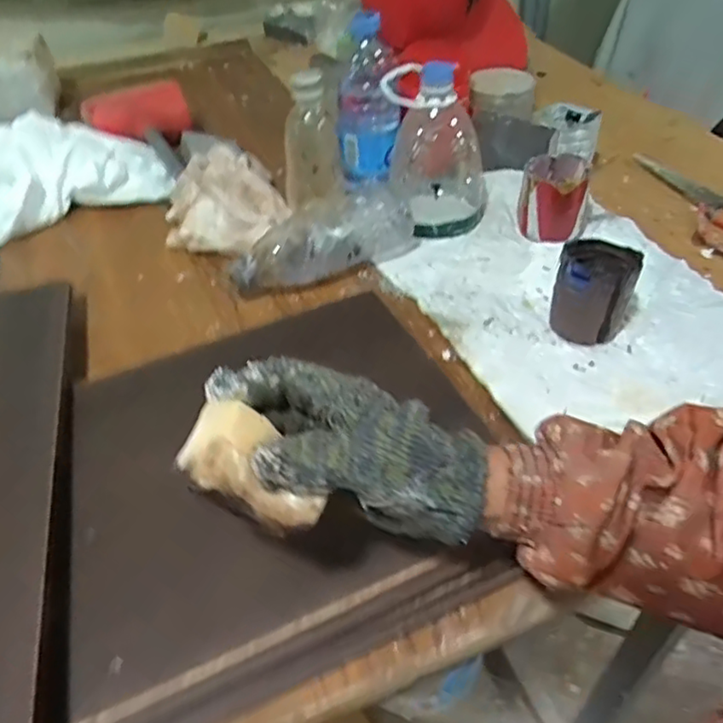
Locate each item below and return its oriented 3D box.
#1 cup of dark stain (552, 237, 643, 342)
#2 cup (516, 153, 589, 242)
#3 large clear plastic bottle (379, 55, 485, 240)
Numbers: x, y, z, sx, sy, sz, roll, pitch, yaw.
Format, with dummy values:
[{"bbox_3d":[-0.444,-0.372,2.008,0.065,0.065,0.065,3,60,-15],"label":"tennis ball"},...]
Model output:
[{"bbox_3d":[0.206,-0.064,0.578,0.063,0.078,0.058,-2,43,2],"label":"cup of dark stain"},{"bbox_3d":[0.198,-0.170,0.681,0.069,0.073,0.066,7,44,12],"label":"cup"},{"bbox_3d":[0.074,-0.213,0.667,0.107,0.161,0.080,8,48,11],"label":"large clear plastic bottle"}]

